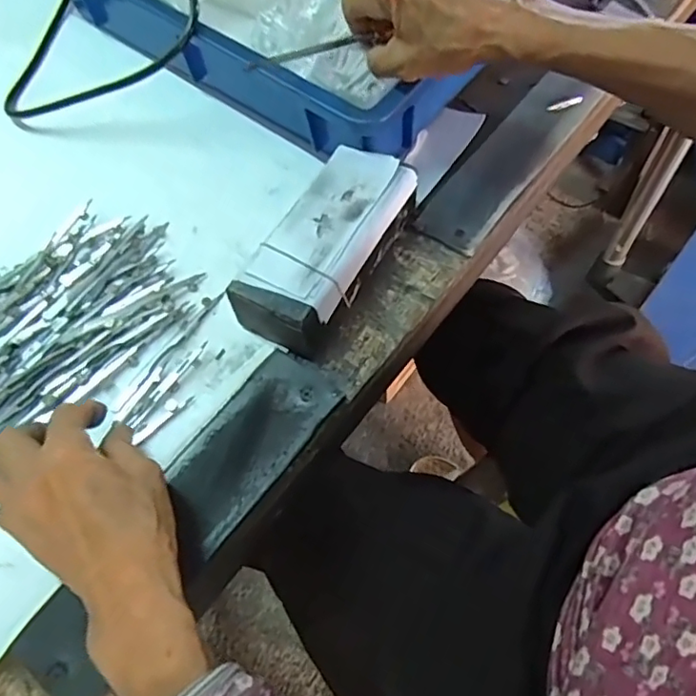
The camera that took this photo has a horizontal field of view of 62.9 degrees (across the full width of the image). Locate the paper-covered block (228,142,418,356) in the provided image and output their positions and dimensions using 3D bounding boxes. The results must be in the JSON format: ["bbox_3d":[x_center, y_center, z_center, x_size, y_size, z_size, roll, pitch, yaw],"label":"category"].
[{"bbox_3d":[-0.013,-0.069,0.392,0.064,0.048,0.152,25,63,19],"label":"paper-covered block"}]

